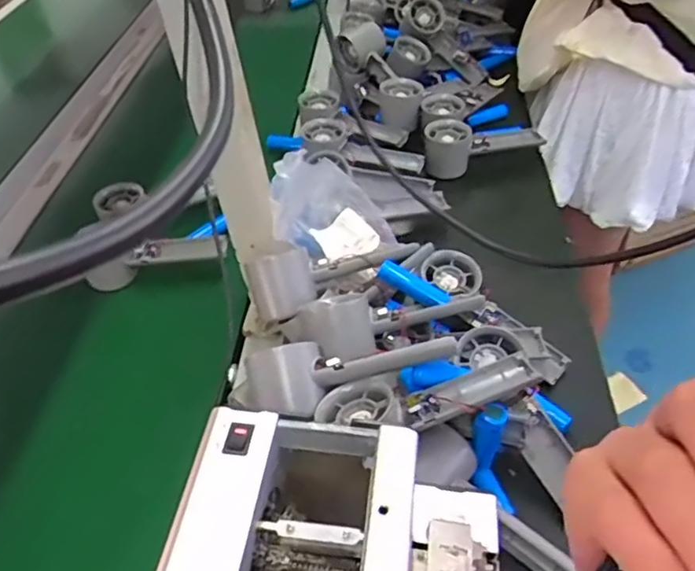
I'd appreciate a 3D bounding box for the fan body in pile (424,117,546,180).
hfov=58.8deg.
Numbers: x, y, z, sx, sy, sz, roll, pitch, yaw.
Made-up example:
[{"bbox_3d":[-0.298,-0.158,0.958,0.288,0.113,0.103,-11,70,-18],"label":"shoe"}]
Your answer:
[{"bbox_3d":[0.181,-0.185,0.816,0.160,0.064,0.057,-5,43,0],"label":"fan body in pile"}]

